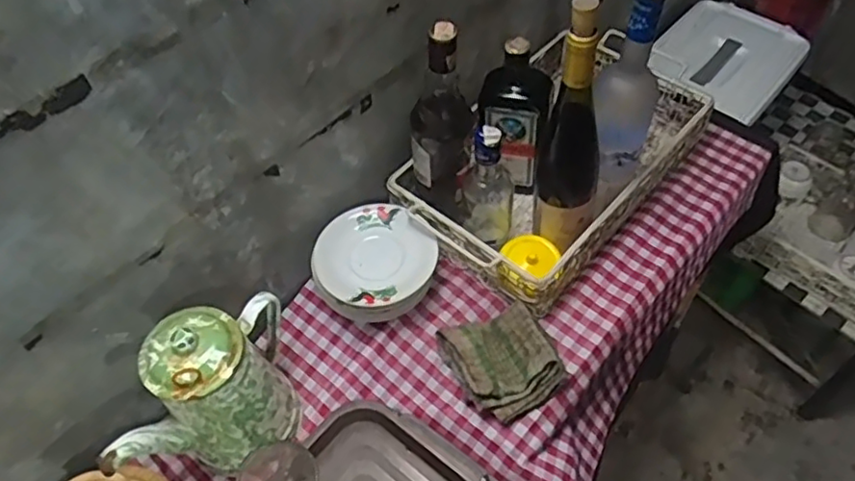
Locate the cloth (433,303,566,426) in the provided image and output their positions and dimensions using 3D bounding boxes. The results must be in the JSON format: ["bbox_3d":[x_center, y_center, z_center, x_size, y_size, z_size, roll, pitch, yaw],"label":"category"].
[{"bbox_3d":[0.085,0.135,0.735,0.115,0.040,0.130,-26,56,-15],"label":"cloth"}]

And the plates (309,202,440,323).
[{"bbox_3d":[-0.069,0.037,0.793,0.144,0.081,0.138,-1,53,2],"label":"plates"}]

